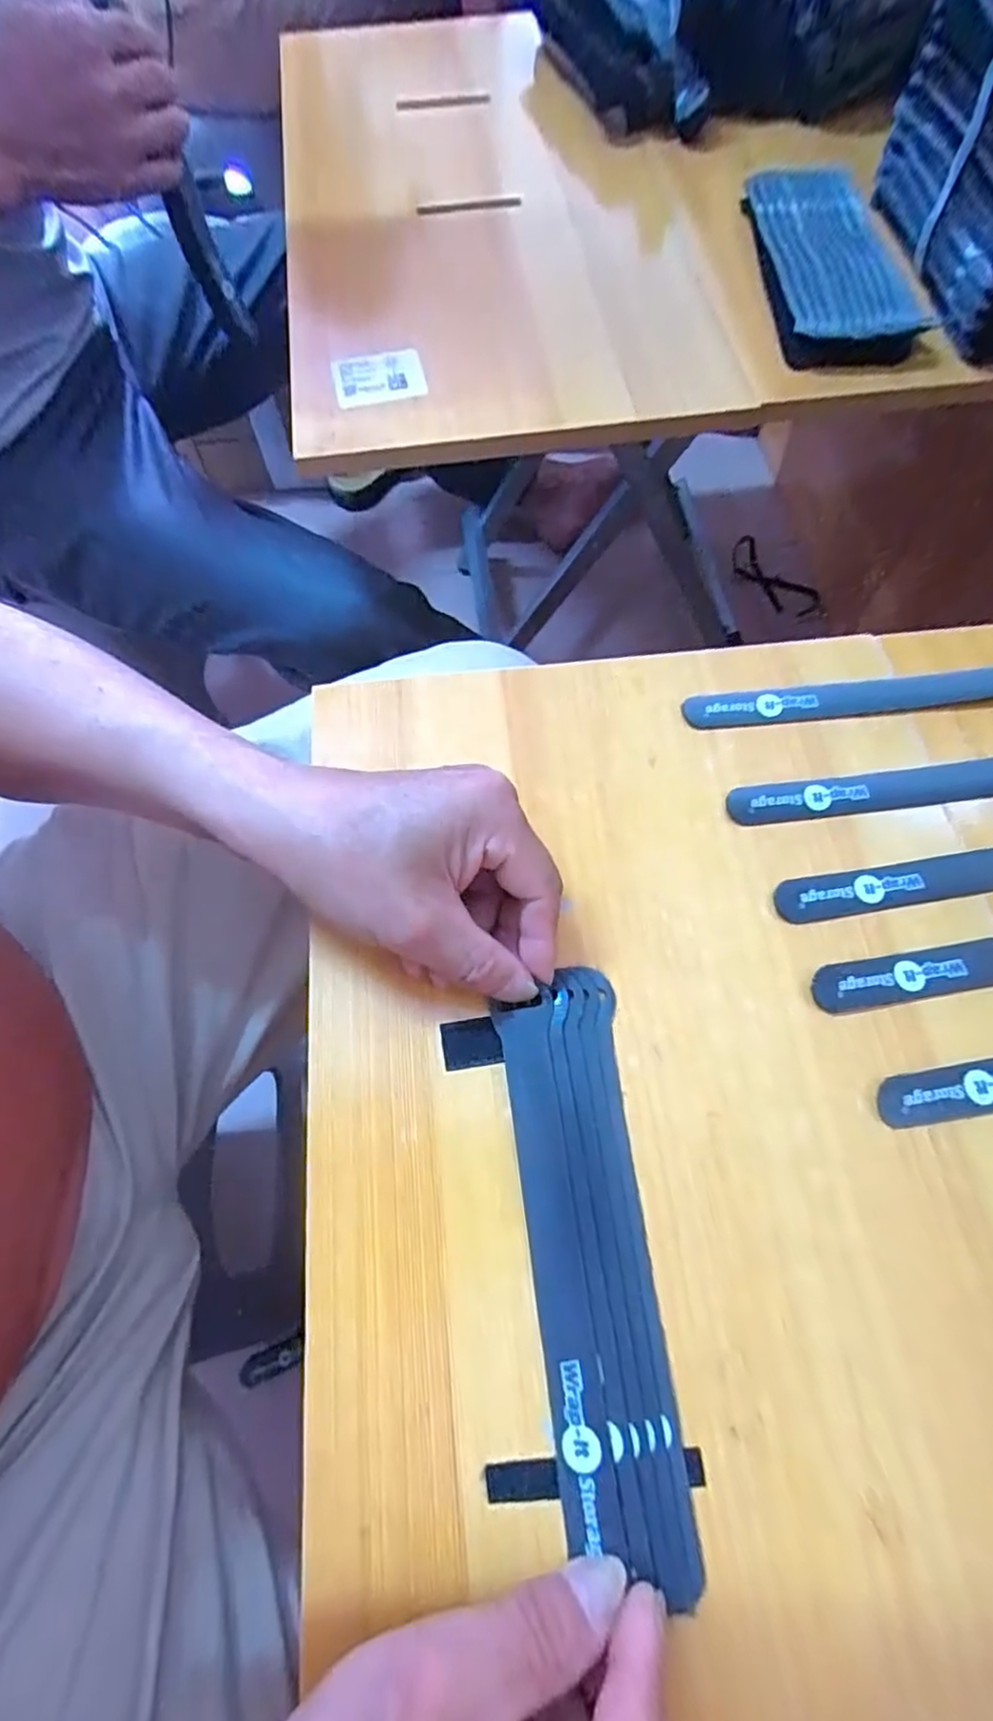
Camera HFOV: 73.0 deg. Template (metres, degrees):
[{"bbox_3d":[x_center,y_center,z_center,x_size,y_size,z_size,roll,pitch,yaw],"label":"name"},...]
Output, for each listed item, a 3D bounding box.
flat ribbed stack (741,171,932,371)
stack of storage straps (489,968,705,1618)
[{"bbox_3d":[0.236,-0.436,0.484,0.087,0.031,0.218,0,67,1],"label":"flat ribbed stack"},{"bbox_3d":[0.034,0.139,0.247,0.045,0.012,0.190,-7,66,-1],"label":"stack of storage straps"}]

